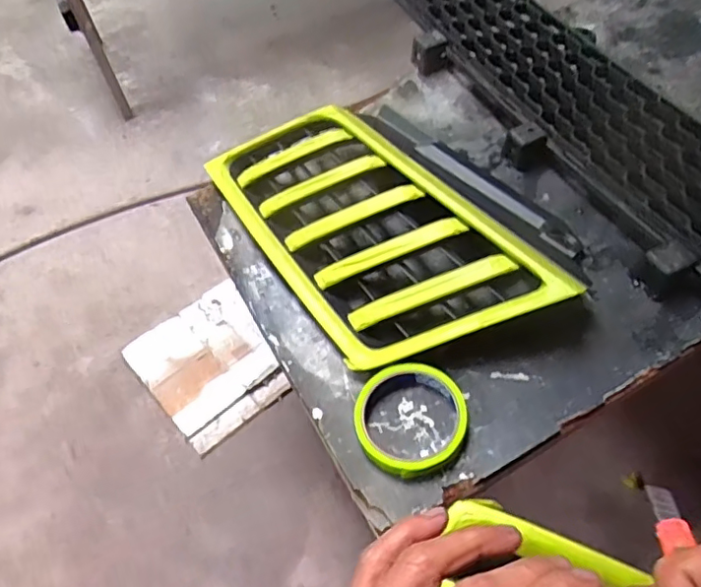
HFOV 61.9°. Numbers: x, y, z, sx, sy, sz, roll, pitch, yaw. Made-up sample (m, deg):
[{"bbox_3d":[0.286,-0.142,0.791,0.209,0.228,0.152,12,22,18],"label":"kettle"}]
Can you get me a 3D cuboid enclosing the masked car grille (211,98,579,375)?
[{"bbox_3d":[0.025,-0.076,0.605,0.218,0.069,0.388,-30,54,-16],"label":"masked car grille"}]

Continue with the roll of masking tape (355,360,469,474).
[{"bbox_3d":[0.049,0.103,0.494,0.091,0.027,0.091,-4,51,5],"label":"roll of masking tape"}]

